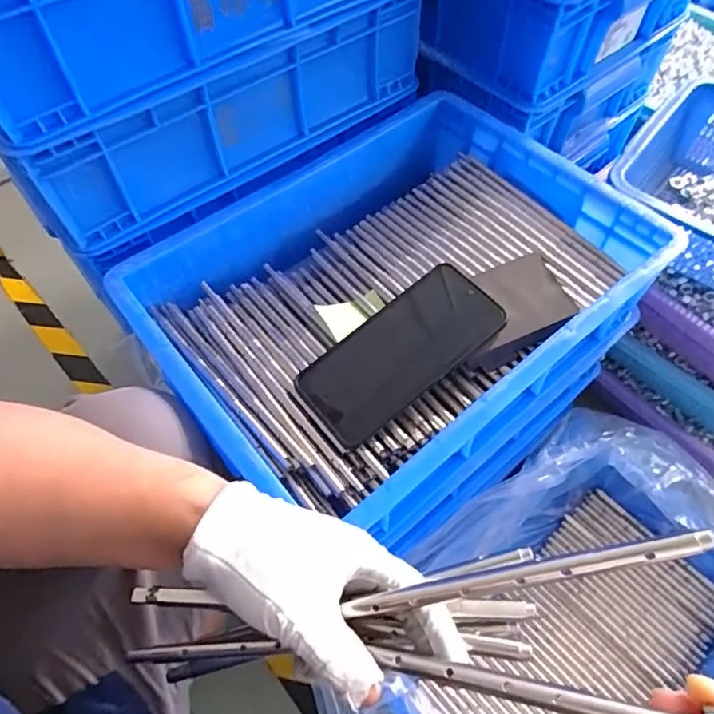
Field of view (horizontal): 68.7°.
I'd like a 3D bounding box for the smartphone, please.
[{"bbox_3d":[0.034,-0.005,0.410,0.161,0.009,0.077,-39,63,-7],"label":"smartphone"}]

